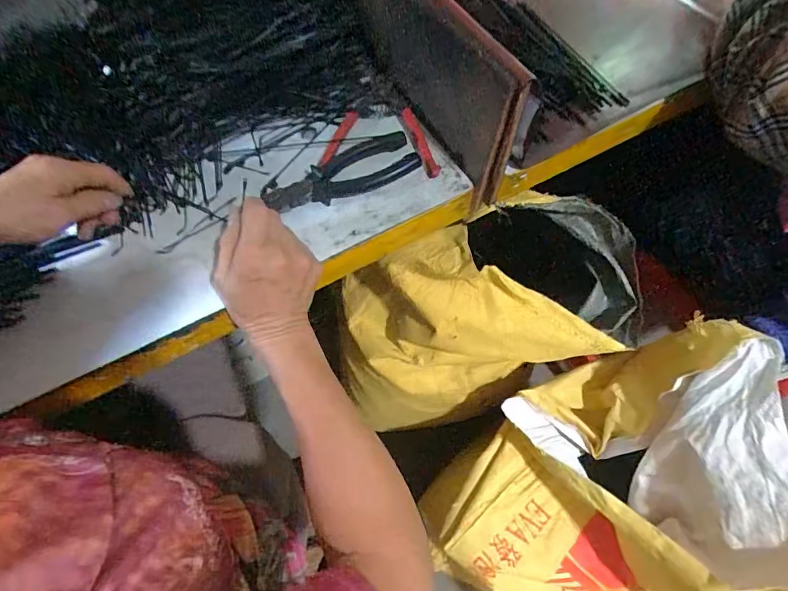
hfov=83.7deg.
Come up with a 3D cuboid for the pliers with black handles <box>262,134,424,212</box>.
[{"bbox_3d":[-0.050,-0.117,0.421,0.144,0.018,0.051,-21,65,-10],"label":"pliers with black handles"}]

